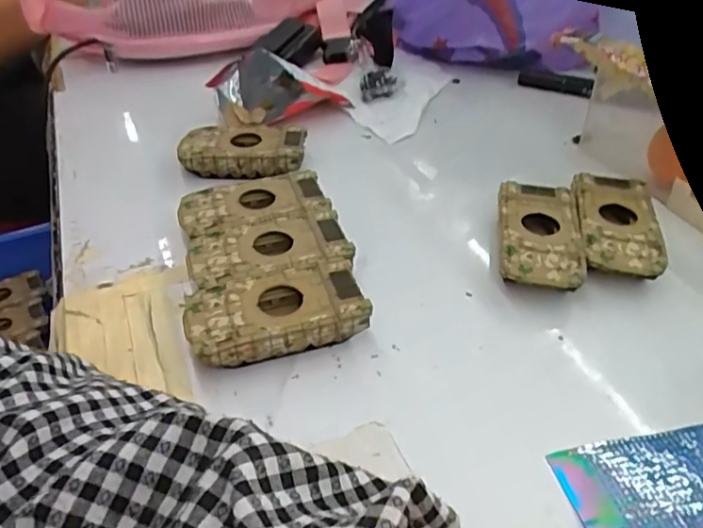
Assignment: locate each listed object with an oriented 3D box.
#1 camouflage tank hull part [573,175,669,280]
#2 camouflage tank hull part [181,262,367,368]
[{"bbox_3d":[0.176,-0.022,0.394,0.051,0.027,0.092,7,40,8],"label":"camouflage tank hull part"},{"bbox_3d":[-0.042,0.030,0.330,0.095,0.026,0.048,-11,41,-13],"label":"camouflage tank hull part"}]

